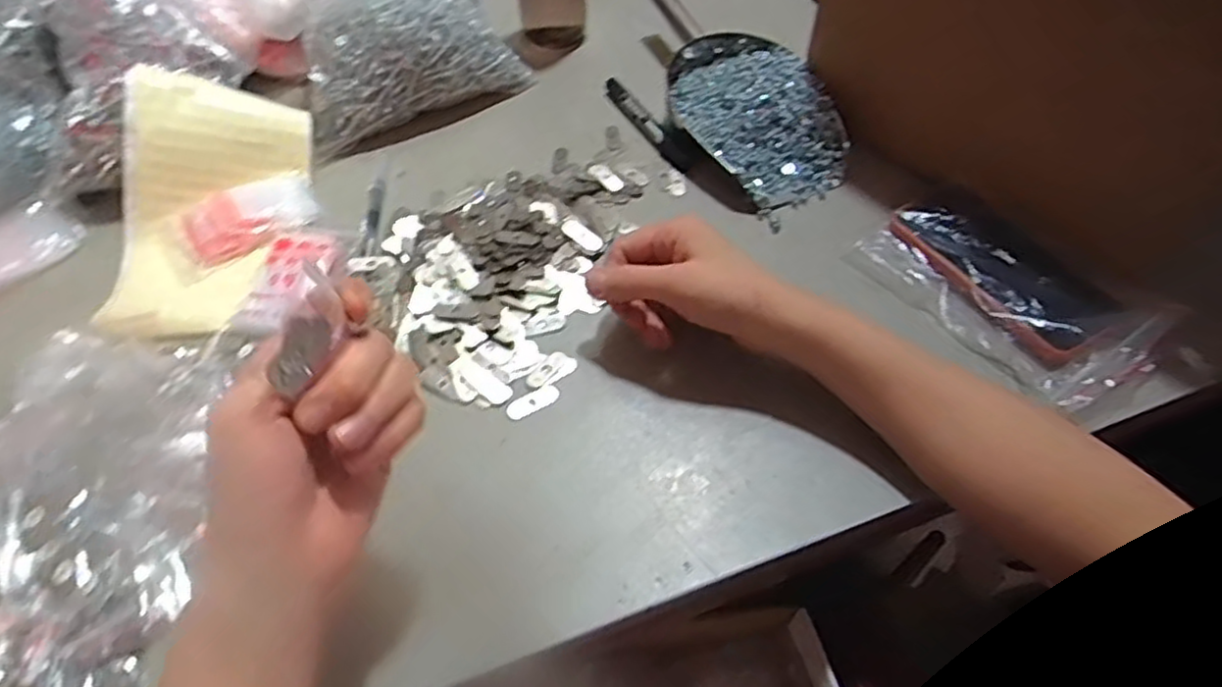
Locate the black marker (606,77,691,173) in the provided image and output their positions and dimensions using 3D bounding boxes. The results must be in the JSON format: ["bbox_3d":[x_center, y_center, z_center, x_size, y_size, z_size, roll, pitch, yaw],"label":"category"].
[{"bbox_3d":[0.029,-0.194,0.631,0.013,0.014,0.145,-21,55,-14],"label":"black marker"}]

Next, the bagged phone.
[{"bbox_3d":[0.274,-0.042,0.501,0.106,0.031,0.185,-30,58,-20],"label":"bagged phone"}]

